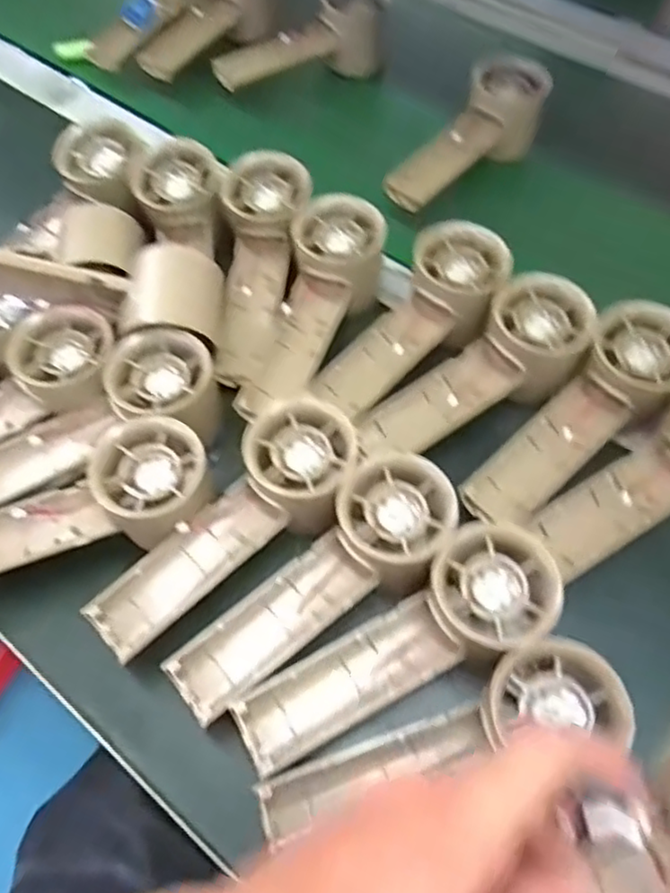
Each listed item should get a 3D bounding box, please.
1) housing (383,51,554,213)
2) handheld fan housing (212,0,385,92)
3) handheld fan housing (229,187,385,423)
[{"bbox_3d":[0.103,-0.229,0.487,0.061,0.045,0.144,31,66,18],"label":"housing"},{"bbox_3d":[-0.031,-0.348,0.568,0.157,0.057,0.052,-21,62,-9],"label":"handheld fan housing"},{"bbox_3d":[-0.011,-0.081,0.397,0.054,0.046,0.152,13,62,10],"label":"handheld fan housing"}]

